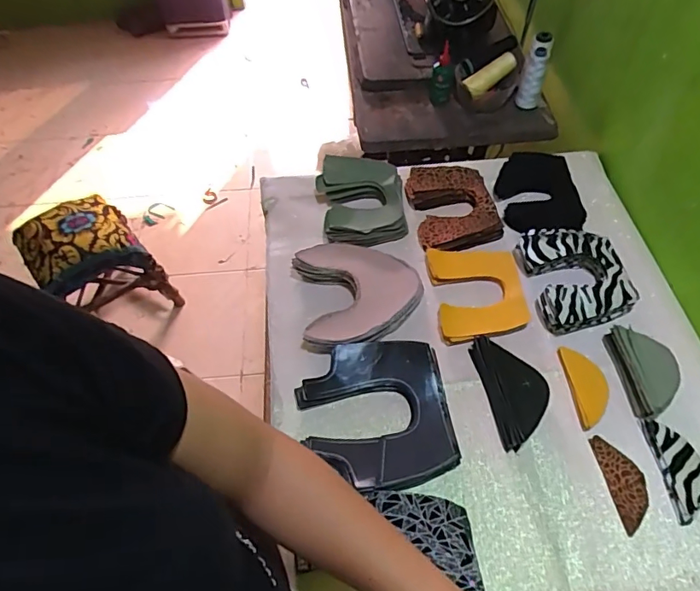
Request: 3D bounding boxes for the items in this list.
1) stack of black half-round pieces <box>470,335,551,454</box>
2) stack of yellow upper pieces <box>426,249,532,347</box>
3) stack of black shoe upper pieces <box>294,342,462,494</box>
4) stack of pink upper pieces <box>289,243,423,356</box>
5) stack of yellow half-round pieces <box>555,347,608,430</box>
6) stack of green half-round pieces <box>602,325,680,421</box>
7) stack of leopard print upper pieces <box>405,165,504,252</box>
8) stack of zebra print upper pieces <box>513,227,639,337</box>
[{"bbox_3d":[0.209,0.119,0.636,0.070,0.029,0.141,-11,56,-5],"label":"stack of black half-round pieces"},{"bbox_3d":[0.182,-0.008,0.716,0.124,0.023,0.155,-5,56,-2],"label":"stack of yellow upper pieces"},{"bbox_3d":[0.032,0.147,0.615,0.179,0.037,0.182,-8,56,-4],"label":"stack of black shoe upper pieces"},{"bbox_3d":[0.014,-0.004,0.709,0.174,0.049,0.169,-8,56,-4],"label":"stack of pink upper pieces"},{"bbox_3d":[0.305,0.114,0.634,0.045,0.015,0.106,-4,56,-1],"label":"stack of yellow half-round pieces"},{"bbox_3d":[0.380,0.094,0.638,0.062,0.040,0.120,-4,56,-1],"label":"stack of green half-round pieces"},{"bbox_3d":[0.168,-0.148,0.818,0.128,0.035,0.166,-9,56,-4],"label":"stack of leopard print upper pieces"},{"bbox_3d":[0.325,-0.031,0.712,0.137,0.042,0.163,-8,56,-4],"label":"stack of zebra print upper pieces"}]

